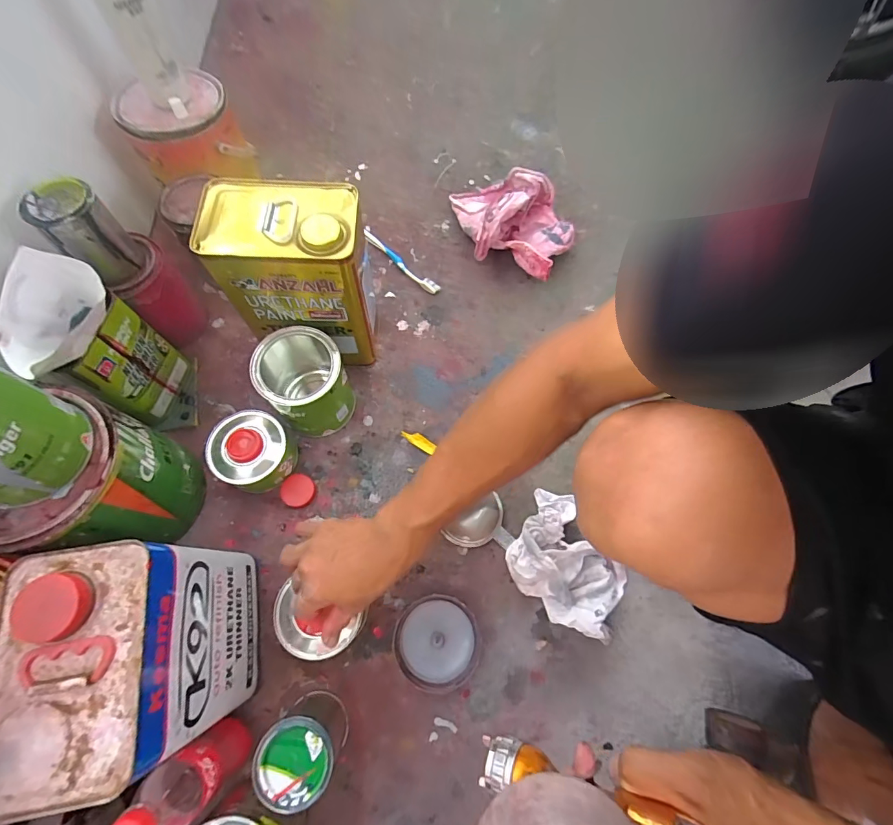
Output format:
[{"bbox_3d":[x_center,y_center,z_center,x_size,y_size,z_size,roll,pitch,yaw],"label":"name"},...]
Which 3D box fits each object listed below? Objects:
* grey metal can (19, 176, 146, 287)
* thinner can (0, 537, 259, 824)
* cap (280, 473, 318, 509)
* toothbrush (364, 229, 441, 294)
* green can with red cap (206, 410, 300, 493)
[{"bbox_3d":[-0.433,-0.219,0.515,0.069,0.107,0.063,1,70,-4],"label":"grey metal can"},{"bbox_3d":[-0.278,0.217,0.400,0.114,0.216,0.166,-6,71,-7],"label":"thinner can"},{"bbox_3d":[-0.207,0.110,0.597,0.045,0.014,0.046,1,70,-4],"label":"cap"},{"bbox_3d":[-0.083,-0.263,0.744,0.178,0.015,0.019,42,73,10],"label":"toothbrush"},{"bbox_3d":[-0.266,0.055,0.585,0.100,0.077,0.097,1,70,-4],"label":"green can with red cap"}]

